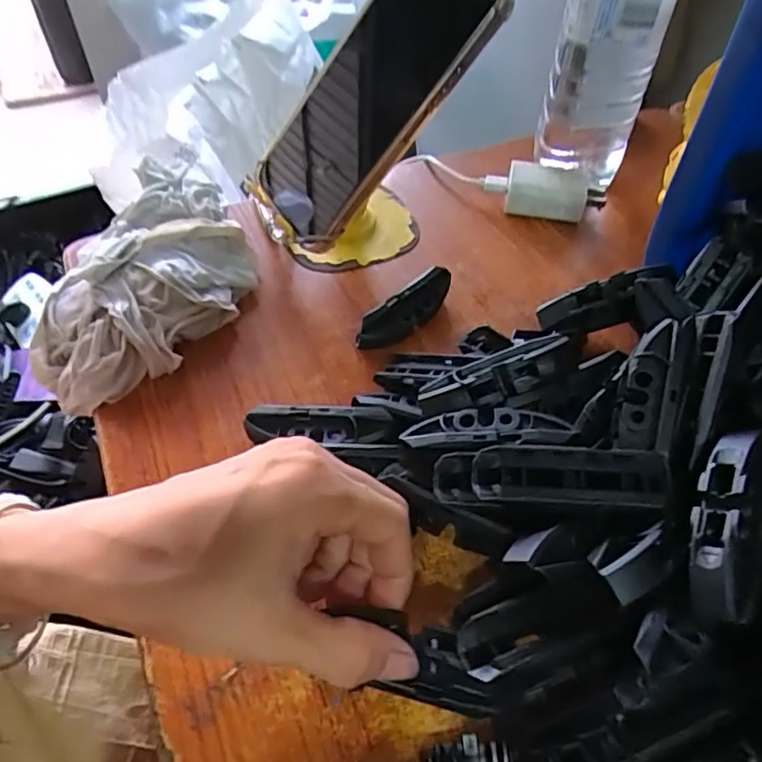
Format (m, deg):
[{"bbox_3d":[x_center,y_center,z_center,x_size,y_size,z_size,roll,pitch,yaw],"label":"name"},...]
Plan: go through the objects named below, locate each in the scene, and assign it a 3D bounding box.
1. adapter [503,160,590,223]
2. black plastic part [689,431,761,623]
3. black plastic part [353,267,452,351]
[{"bbox_3d":[0.117,-0.136,0.432,0.054,0.024,0.035,12,50,8],"label":"adapter"},{"bbox_3d":[0.122,0.048,0.211,0.026,0.015,0.070,20,65,15],"label":"black plastic part"},{"bbox_3d":[0.016,-0.039,0.350,0.072,0.023,0.017,-36,59,-27],"label":"black plastic part"}]

